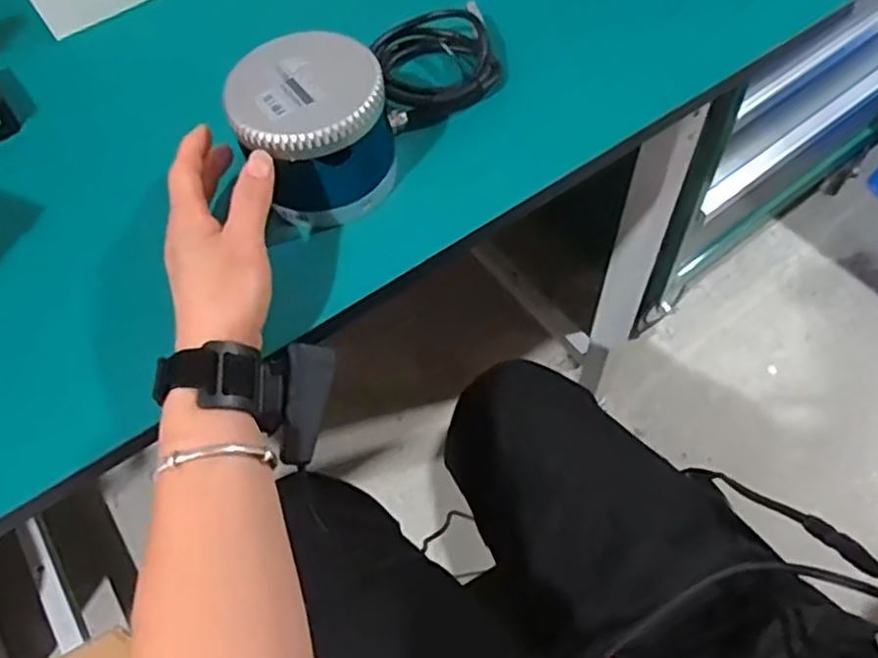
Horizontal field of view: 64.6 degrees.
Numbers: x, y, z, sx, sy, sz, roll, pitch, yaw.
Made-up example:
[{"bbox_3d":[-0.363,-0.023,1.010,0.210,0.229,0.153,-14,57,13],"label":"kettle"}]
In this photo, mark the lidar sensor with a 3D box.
[{"bbox_3d":[-0.080,-0.129,0.454,0.093,0.079,0.088,-23,60,-9],"label":"lidar sensor"}]

